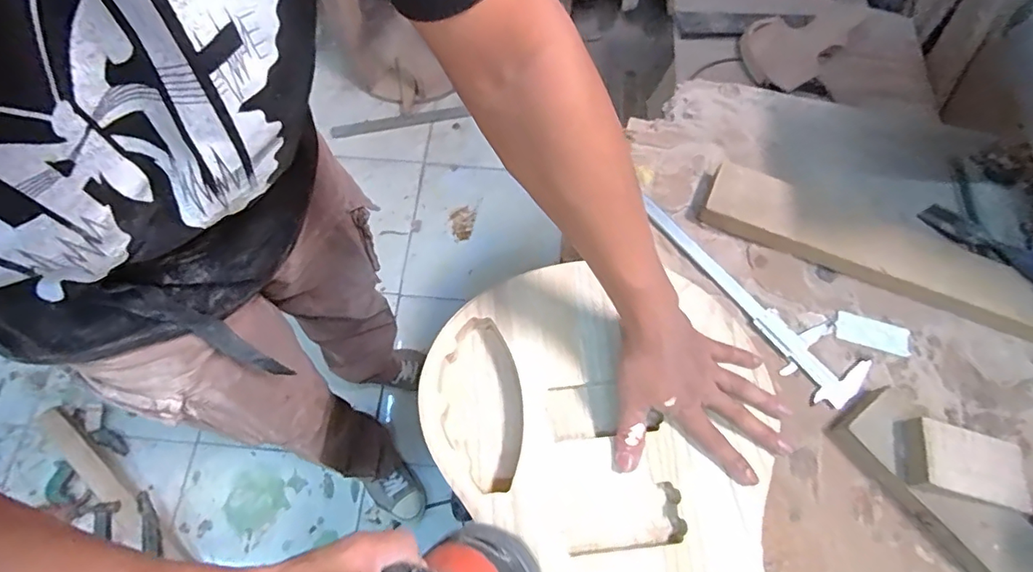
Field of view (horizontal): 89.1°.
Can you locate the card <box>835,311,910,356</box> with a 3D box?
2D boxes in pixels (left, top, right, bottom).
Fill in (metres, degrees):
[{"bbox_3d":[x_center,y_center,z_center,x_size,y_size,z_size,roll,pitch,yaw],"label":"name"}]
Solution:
[{"bbox_3d":[0.383,0.051,0.565,0.075,0.004,0.033,16,75,8],"label":"card"}]

